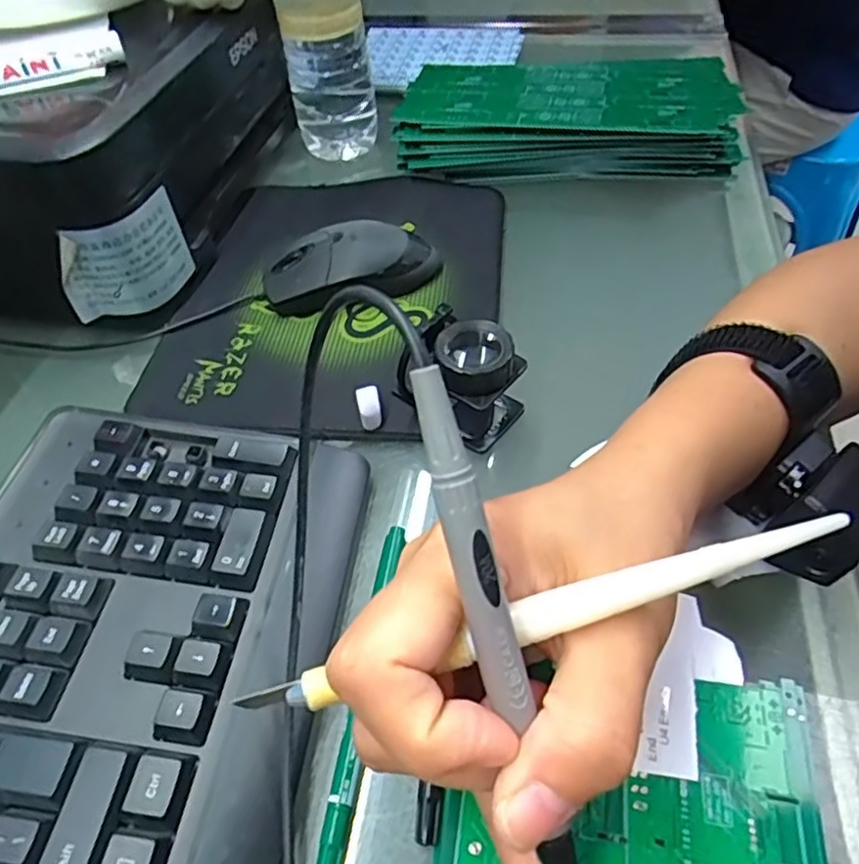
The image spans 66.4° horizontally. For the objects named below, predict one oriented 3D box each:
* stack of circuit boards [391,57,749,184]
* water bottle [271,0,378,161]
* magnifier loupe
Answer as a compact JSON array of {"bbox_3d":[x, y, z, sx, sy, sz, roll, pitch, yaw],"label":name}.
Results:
[{"bbox_3d":[0.107,-0.246,0.513,0.256,0.048,0.118,3,51,6],"label":"stack of circuit boards"},{"bbox_3d":[-0.081,-0.318,0.474,0.063,0.217,0.055,-8,50,-2],"label":"water bottle"},{"bbox_3d":[0.017,-0.029,0.338,0.057,0.056,0.045,26,57,24],"label":"magnifier loupe"}]

